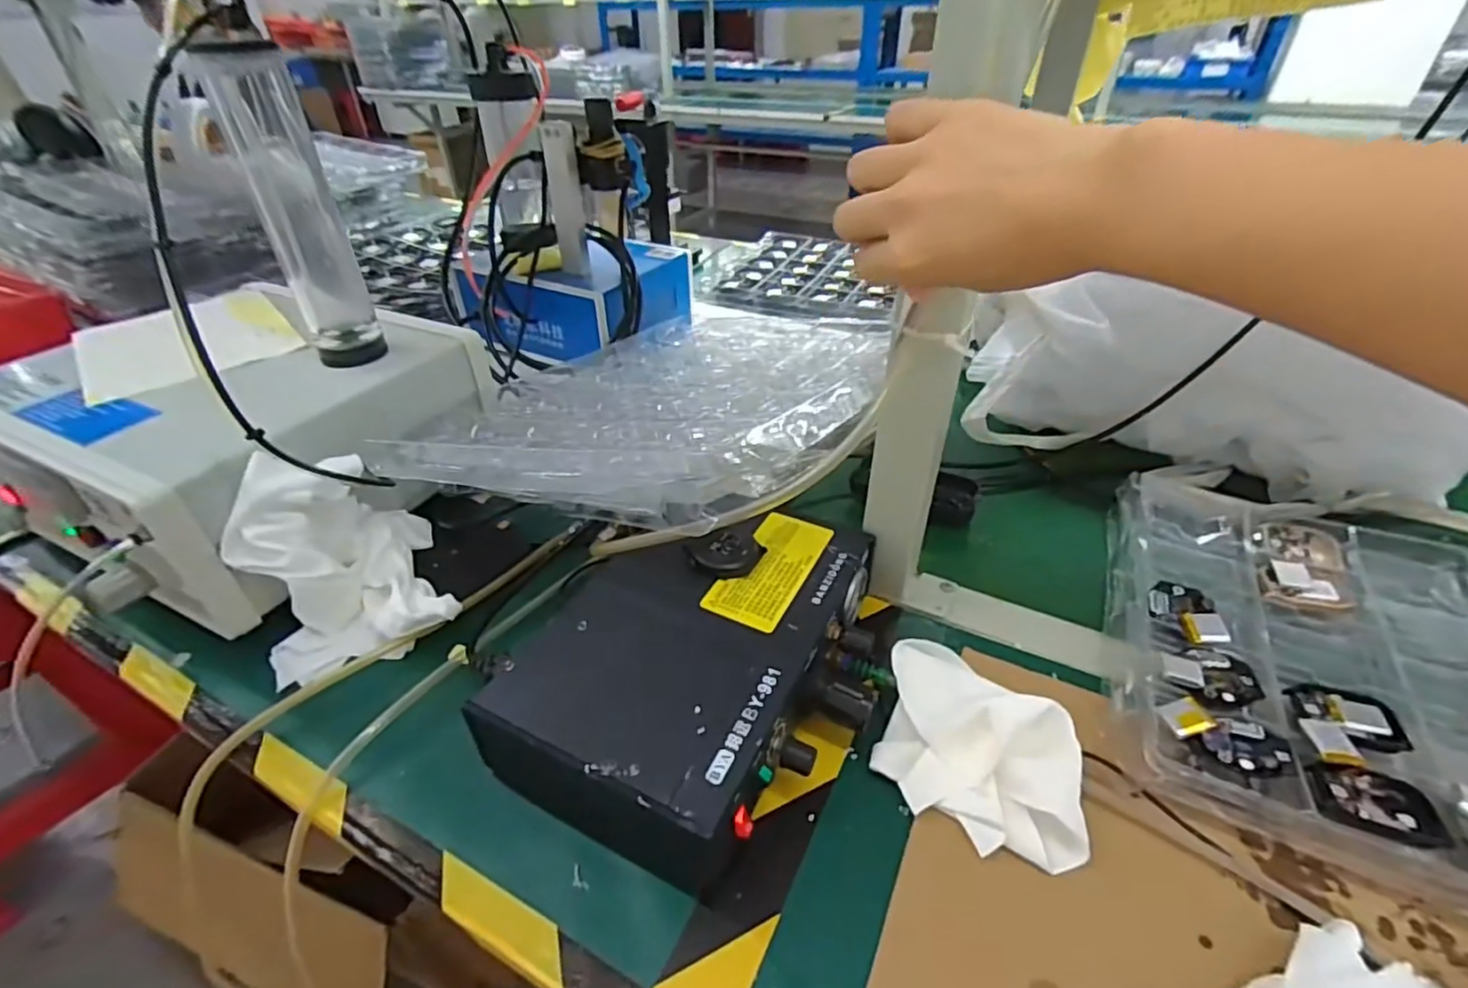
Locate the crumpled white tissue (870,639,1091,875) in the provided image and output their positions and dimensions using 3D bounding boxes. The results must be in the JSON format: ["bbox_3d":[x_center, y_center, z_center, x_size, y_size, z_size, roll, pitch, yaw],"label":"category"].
[{"bbox_3d":[0.142,0.137,0.365,0.111,0.042,0.112,12,39,17],"label":"crumpled white tissue"}]

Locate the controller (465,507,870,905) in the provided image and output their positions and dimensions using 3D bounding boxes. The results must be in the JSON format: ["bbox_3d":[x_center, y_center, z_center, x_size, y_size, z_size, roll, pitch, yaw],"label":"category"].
[{"bbox_3d":[-0.008,0.097,0.401,0.193,0.065,0.252,16,41,21],"label":"controller"}]

